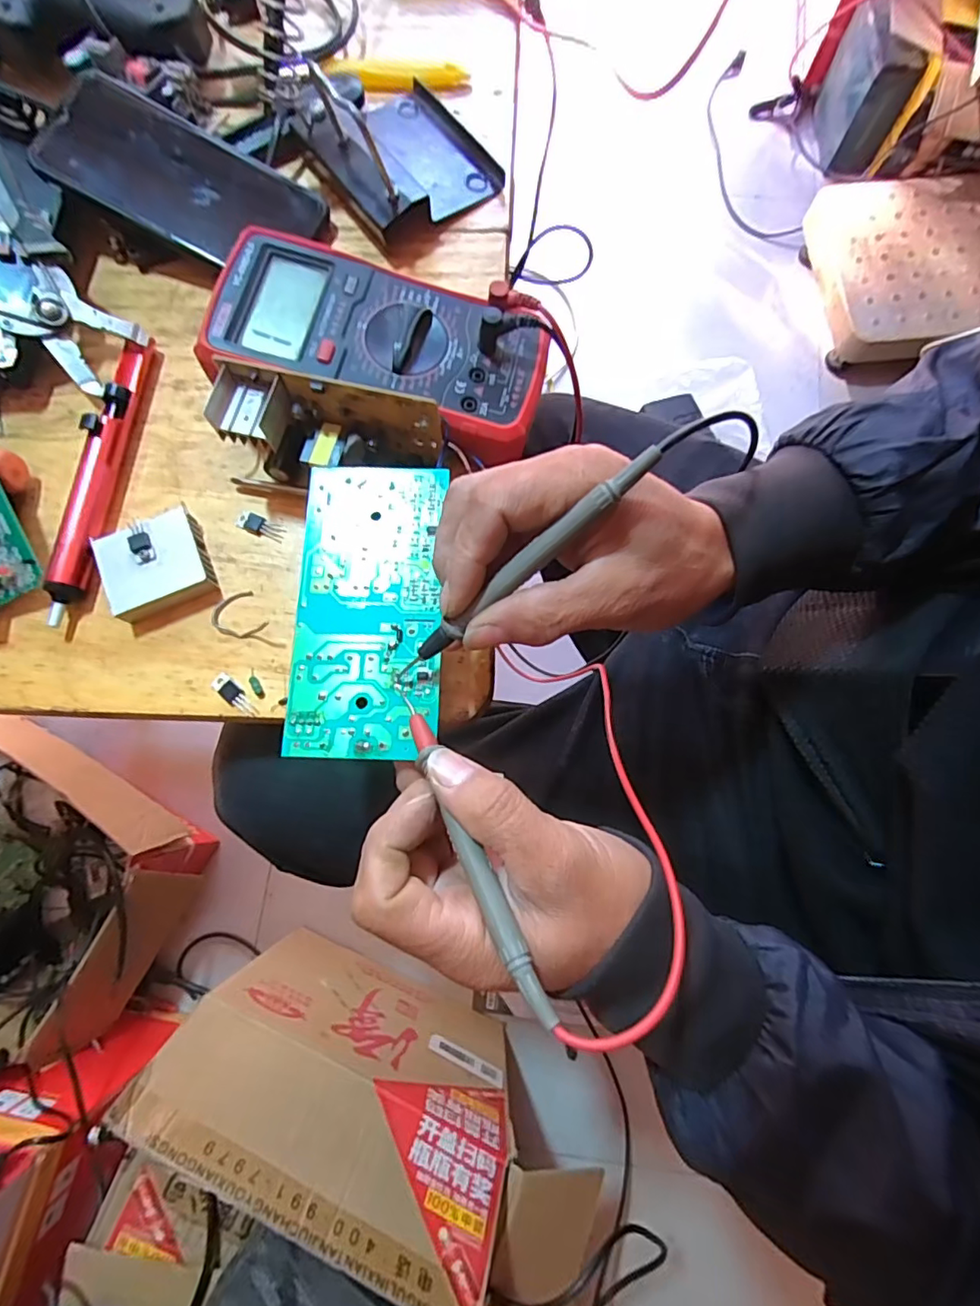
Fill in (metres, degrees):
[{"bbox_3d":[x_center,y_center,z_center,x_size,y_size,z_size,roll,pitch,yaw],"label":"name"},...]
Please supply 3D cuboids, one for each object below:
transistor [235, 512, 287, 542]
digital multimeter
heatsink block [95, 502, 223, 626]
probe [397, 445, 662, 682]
[{"bbox_3d":[-0.135,-0.075,0.325,0.030,0.005,0.010,21,78,6],"label":"transistor"},{"bbox_3d":[-0.057,-0.168,0.316,0.181,0.053,0.090,13,78,4],"label":"digital multimeter"},{"bbox_3d":[-0.187,-0.049,0.311,0.054,0.018,0.048,-19,77,-3],"label":"heatsink block"},{"bbox_3d":[0.009,-0.031,0.232,0.149,0.013,0.008,-39,78,22],"label":"probe"}]

